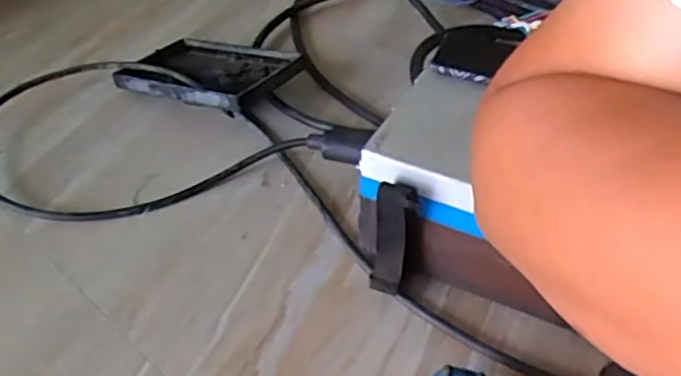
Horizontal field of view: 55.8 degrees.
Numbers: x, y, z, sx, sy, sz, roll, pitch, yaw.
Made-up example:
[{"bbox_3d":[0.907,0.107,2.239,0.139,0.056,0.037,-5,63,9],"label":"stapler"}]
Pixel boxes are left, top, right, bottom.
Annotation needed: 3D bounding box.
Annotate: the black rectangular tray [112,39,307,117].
[{"bbox_3d":[-0.195,-0.169,0.953,0.250,0.033,0.166,16,37,31],"label":"black rectangular tray"}]

